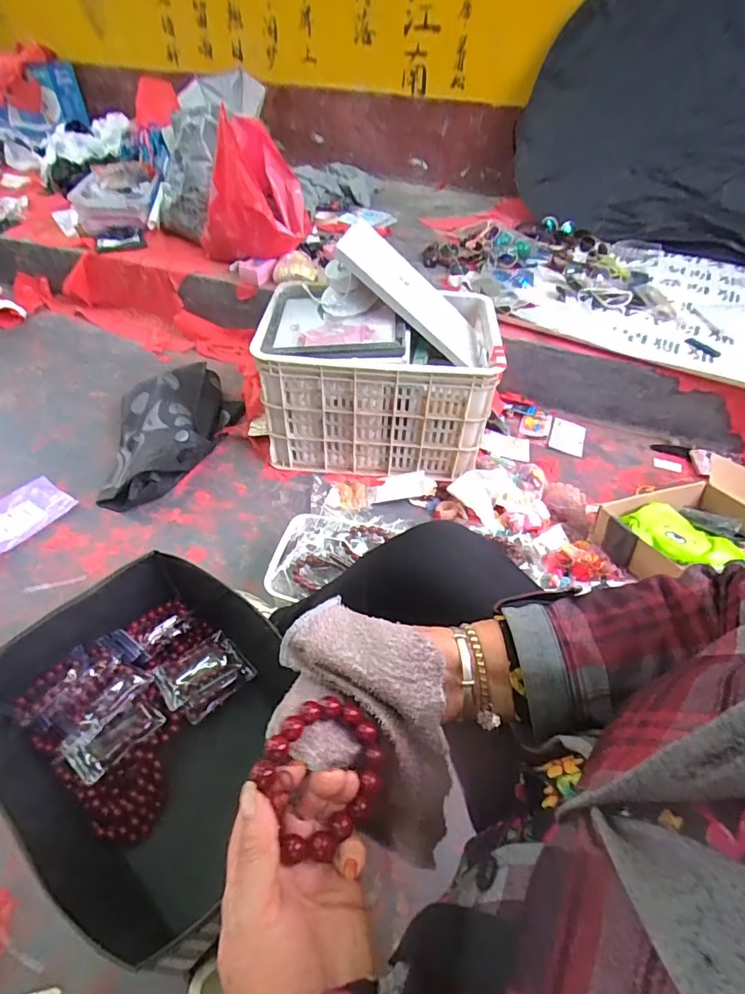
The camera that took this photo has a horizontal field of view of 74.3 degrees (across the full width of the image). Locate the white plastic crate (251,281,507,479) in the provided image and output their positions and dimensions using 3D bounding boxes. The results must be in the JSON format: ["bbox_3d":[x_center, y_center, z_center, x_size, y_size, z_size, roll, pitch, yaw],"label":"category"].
[{"bbox_3d":[0.017,-0.257,1.147,0.485,0.318,0.340,7,45,4],"label":"white plastic crate"}]

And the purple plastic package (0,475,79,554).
[{"bbox_3d":[-0.744,0.035,1.015,0.150,0.041,0.212,23,48,19],"label":"purple plastic package"}]

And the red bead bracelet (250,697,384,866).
[{"bbox_3d":[-0.029,0.166,0.302,0.078,0.011,0.071,-22,75,-41],"label":"red bead bracelet"}]

